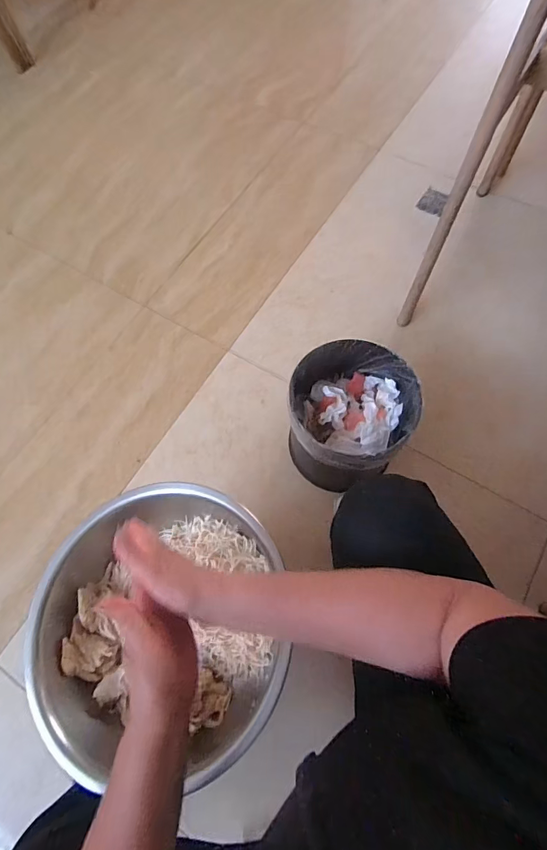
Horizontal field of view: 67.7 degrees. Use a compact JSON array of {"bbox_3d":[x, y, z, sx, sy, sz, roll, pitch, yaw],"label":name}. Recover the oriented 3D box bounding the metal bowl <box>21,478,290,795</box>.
[{"bbox_3d":[-0.153,0.245,0.558,0.314,0.162,0.306,-1,69,2],"label":"metal bowl"}]

